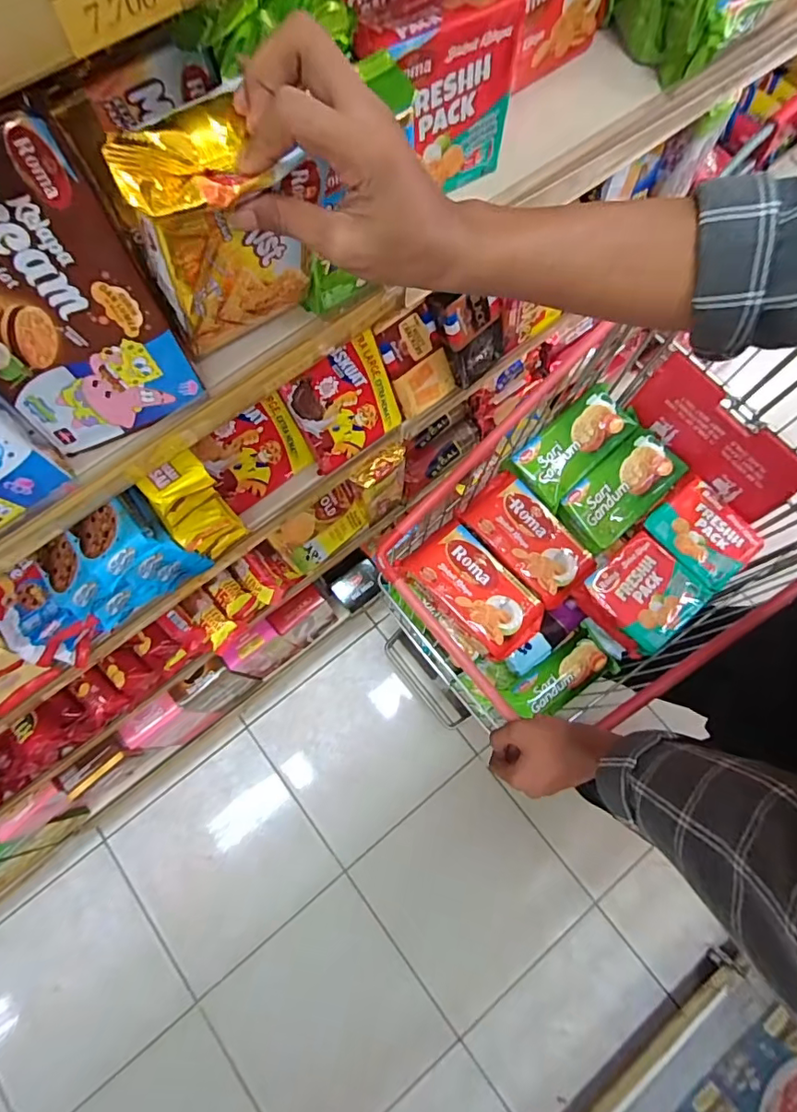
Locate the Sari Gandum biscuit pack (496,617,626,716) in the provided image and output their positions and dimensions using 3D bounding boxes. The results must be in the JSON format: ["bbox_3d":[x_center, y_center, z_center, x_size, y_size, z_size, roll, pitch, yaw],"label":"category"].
[{"bbox_3d":[0.239,0.169,0.748,0.181,0.035,0.072,-35,77,-9],"label":"Sari Gandum biscuit pack"}]

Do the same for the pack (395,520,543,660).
[{"bbox_3d":[0.107,0.044,0.736,0.110,0.042,0.196,-44,79,-11],"label":"pack"}]

